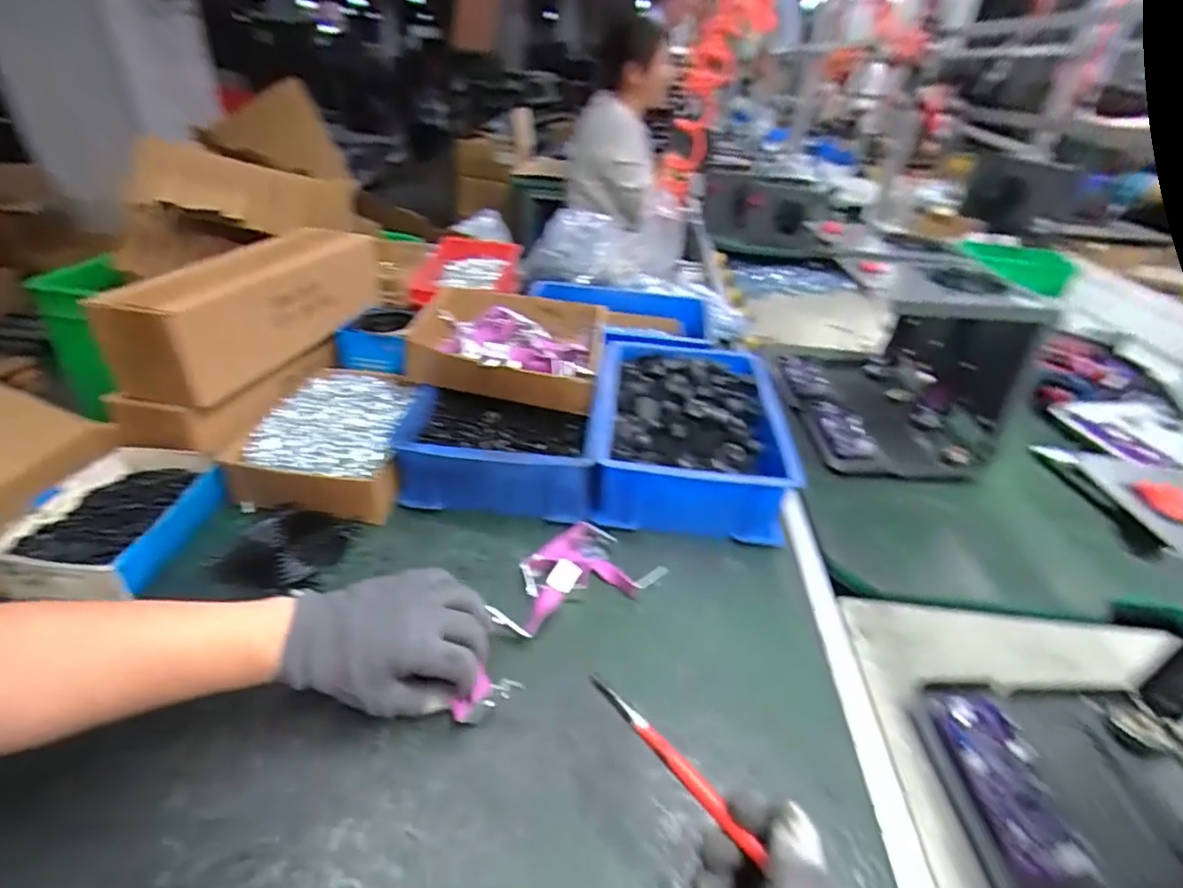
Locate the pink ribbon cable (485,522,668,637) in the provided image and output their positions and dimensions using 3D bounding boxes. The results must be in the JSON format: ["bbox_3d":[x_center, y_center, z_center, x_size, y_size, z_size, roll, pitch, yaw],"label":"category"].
[{"bbox_3d":[-0.025,0.119,0.528,0.153,0.019,0.093,-17,41,-29],"label":"pink ribbon cable"}]

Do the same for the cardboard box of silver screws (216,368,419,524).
[{"bbox_3d":[-0.282,-0.010,0.643,0.161,0.057,0.224,2,35,-4],"label":"cardboard box of silver screws"}]

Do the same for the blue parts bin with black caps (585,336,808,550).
[{"bbox_3d":[0.110,-0.026,0.695,0.205,0.080,0.307,7,35,3],"label":"blue parts bin with black caps"}]

